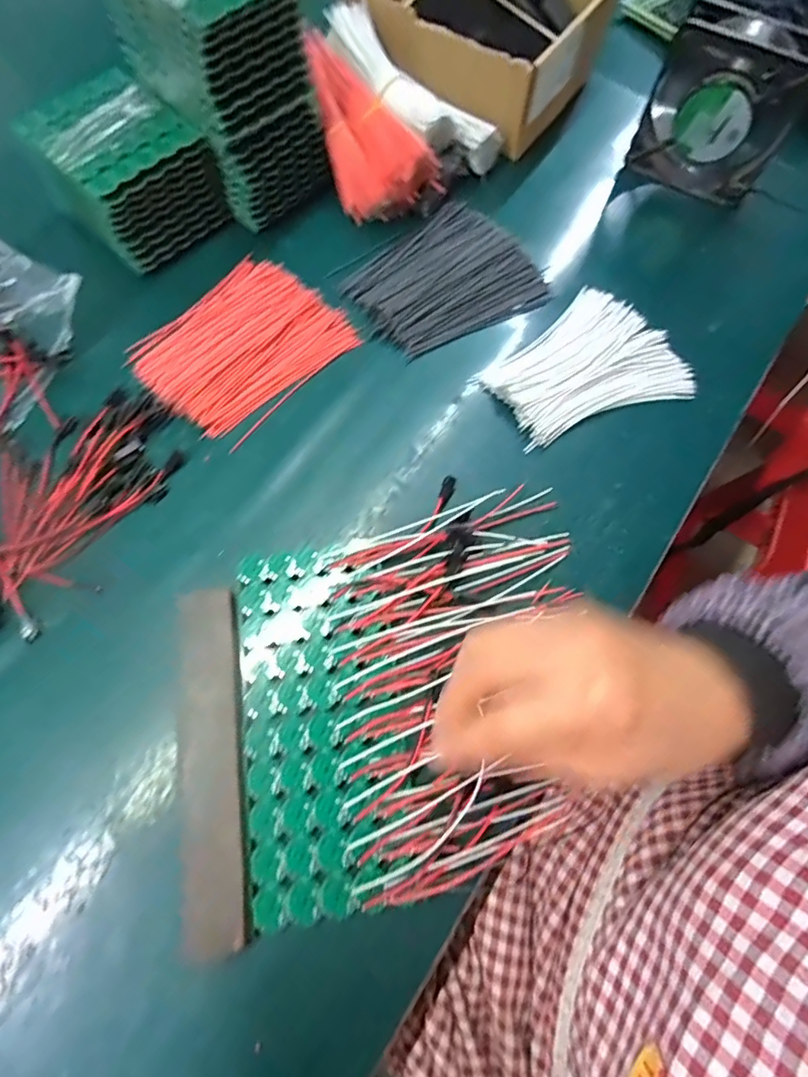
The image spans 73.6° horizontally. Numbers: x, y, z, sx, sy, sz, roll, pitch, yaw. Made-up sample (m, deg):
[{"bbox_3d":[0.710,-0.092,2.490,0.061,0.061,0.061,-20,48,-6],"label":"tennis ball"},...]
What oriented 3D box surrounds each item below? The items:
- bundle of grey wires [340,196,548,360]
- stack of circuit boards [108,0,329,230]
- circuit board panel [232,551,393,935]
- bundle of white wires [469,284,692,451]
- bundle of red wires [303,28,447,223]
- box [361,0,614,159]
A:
[{"bbox_3d":[0.033,-0.228,0.469,0.152,0.012,0.121,-34,76,-16],"label":"bundle of grey wires"},{"bbox_3d":[-0.137,-0.355,0.425,0.107,0.153,0.105,-41,78,-17],"label":"stack of circuit boards"},{"bbox_3d":[-0.055,0.109,0.336,0.087,0.009,0.210,-8,69,-6],"label":"circuit board panel"},{"bbox_3d":[0.143,-0.142,0.439,0.152,0.017,0.116,-26,74,-13],"label":"bundle of white wires"},{"bbox_3d":[-0.040,-0.359,0.473,0.071,0.065,0.157,-32,89,-14],"label":"bundle of red wires"},{"bbox_3d":[0.071,-0.497,0.528,0.216,0.091,0.191,32,70,7],"label":"box"}]

